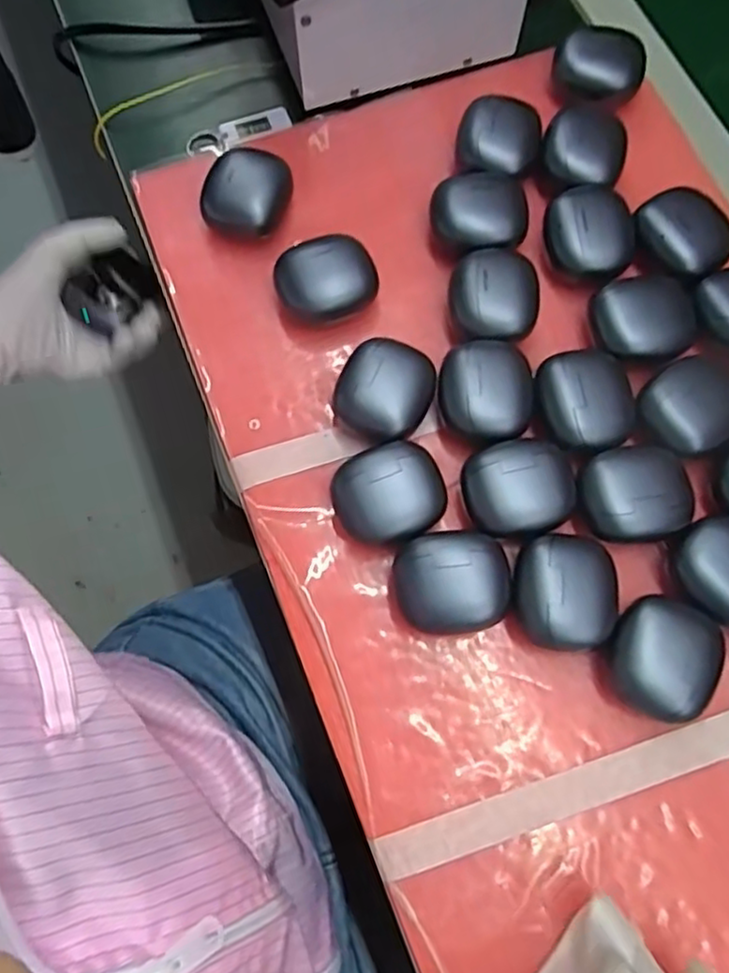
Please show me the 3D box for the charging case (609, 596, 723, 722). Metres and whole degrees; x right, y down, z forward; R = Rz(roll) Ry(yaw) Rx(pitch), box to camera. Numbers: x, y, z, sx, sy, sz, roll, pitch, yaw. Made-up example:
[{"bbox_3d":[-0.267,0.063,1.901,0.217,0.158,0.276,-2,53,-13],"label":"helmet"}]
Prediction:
[{"bbox_3d":[0.144,0.083,0.324,0.048,0.028,0.052,36,77,11],"label":"charging case"}]

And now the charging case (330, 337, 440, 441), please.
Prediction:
[{"bbox_3d":[0.013,-0.052,0.364,0.047,0.031,0.052,32,77,10],"label":"charging case"}]

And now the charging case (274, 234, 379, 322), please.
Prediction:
[{"bbox_3d":[-0.022,-0.117,0.387,0.056,0.027,0.043,-18,74,-4],"label":"charging case"}]

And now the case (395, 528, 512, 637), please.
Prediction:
[{"bbox_3d":[0.043,0.049,0.333,0.053,0.032,0.048,-7,73,-1],"label":"case"}]

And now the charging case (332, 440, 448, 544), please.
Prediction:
[{"bbox_3d":[0.013,0.005,0.347,0.055,0.031,0.048,-20,74,-5],"label":"charging case"}]

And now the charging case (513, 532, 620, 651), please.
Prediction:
[{"bbox_3d":[0.100,0.053,0.331,0.051,0.033,0.054,1,73,2],"label":"charging case"}]

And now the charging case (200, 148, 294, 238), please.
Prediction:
[{"bbox_3d":[-0.070,-0.173,0.402,0.046,0.031,0.049,14,74,5],"label":"charging case"}]

